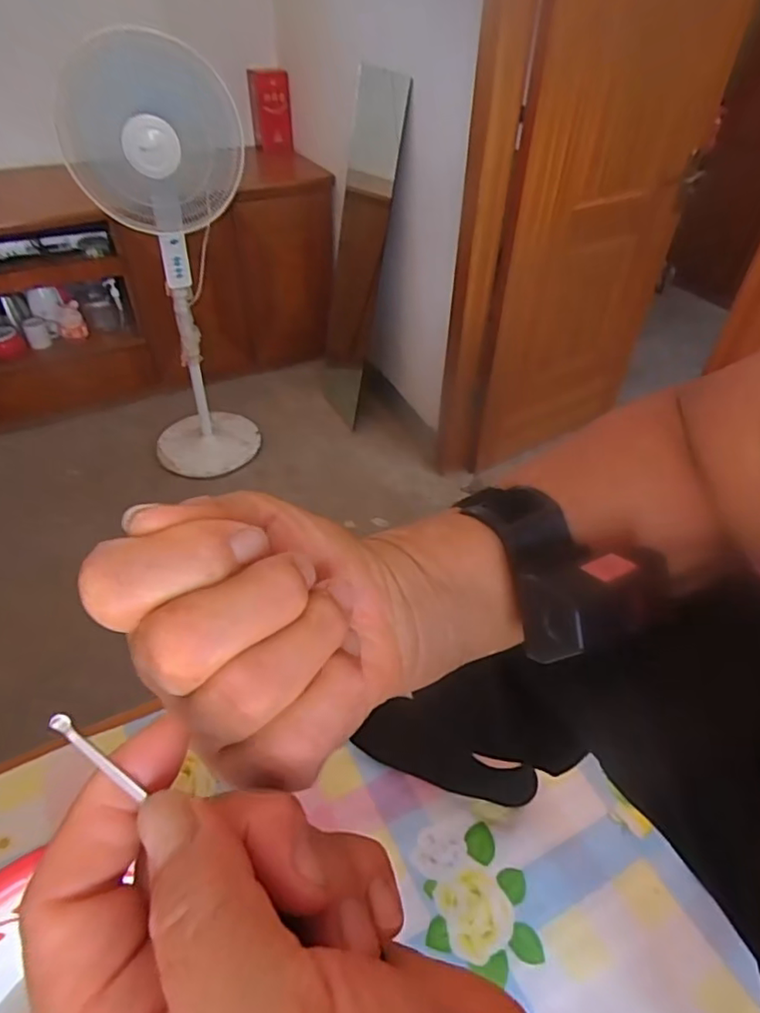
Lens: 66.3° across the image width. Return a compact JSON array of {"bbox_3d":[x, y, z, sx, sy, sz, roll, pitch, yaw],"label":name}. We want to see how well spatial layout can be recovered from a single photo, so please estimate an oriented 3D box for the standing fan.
[{"bbox_3d":[-0.604,-0.600,1.789,0.348,1.145,0.387,0,44,-1],"label":"standing fan"}]

